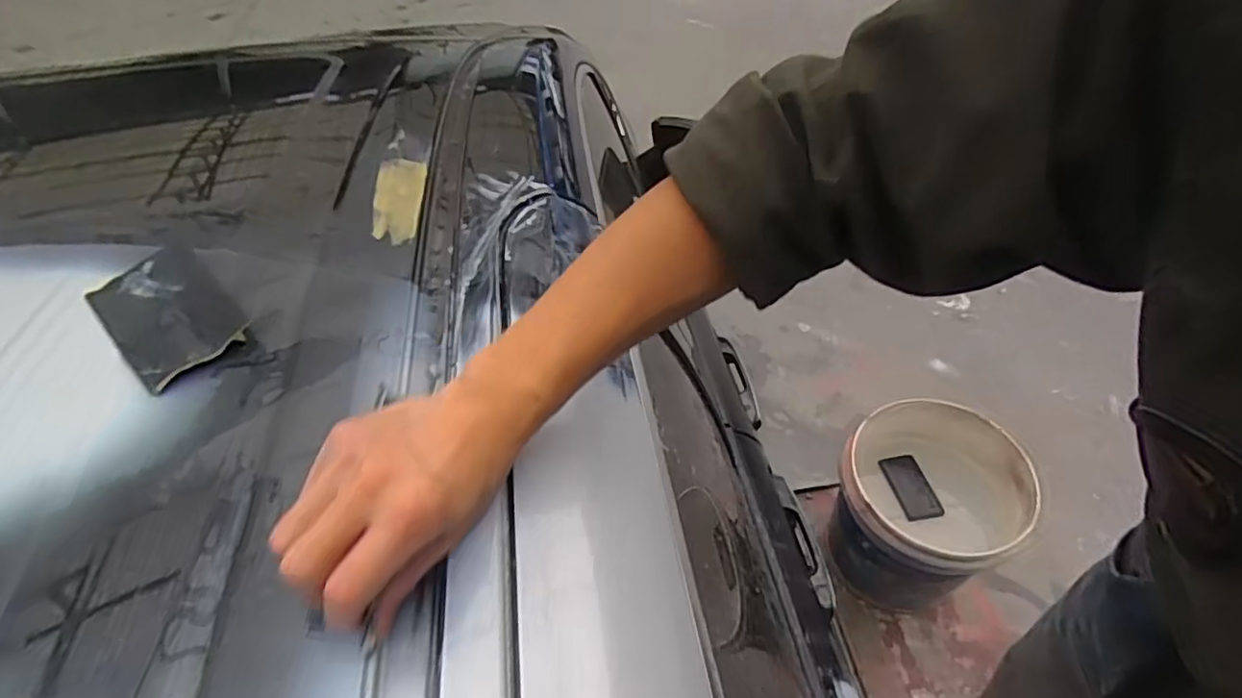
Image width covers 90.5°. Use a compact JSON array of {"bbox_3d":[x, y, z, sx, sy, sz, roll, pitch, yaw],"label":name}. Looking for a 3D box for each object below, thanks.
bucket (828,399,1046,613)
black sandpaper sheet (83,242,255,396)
[{"bbox_3d":[0.561,0.323,1.179,0.285,0.353,0.311,-3,48,3],"label":"bucket"},{"bbox_3d":[-0.326,-0.028,0.445,0.135,0.010,0.077,33,58,29],"label":"black sandpaper sheet"}]

